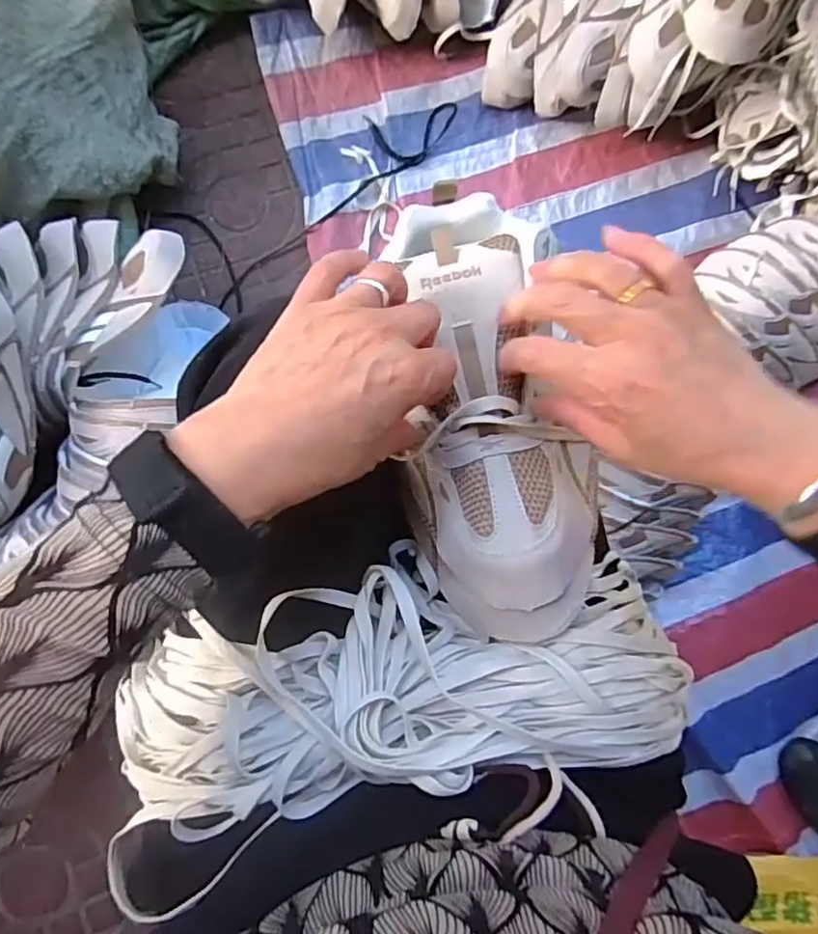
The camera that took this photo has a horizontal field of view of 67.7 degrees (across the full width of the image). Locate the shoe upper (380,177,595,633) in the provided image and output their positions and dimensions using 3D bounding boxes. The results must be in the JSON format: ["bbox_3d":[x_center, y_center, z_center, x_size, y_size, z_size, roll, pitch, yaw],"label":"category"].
[{"bbox_3d":[0.054,-0.028,0.361,0.103,0.069,0.247,-6,83,-7],"label":"shoe upper"}]

